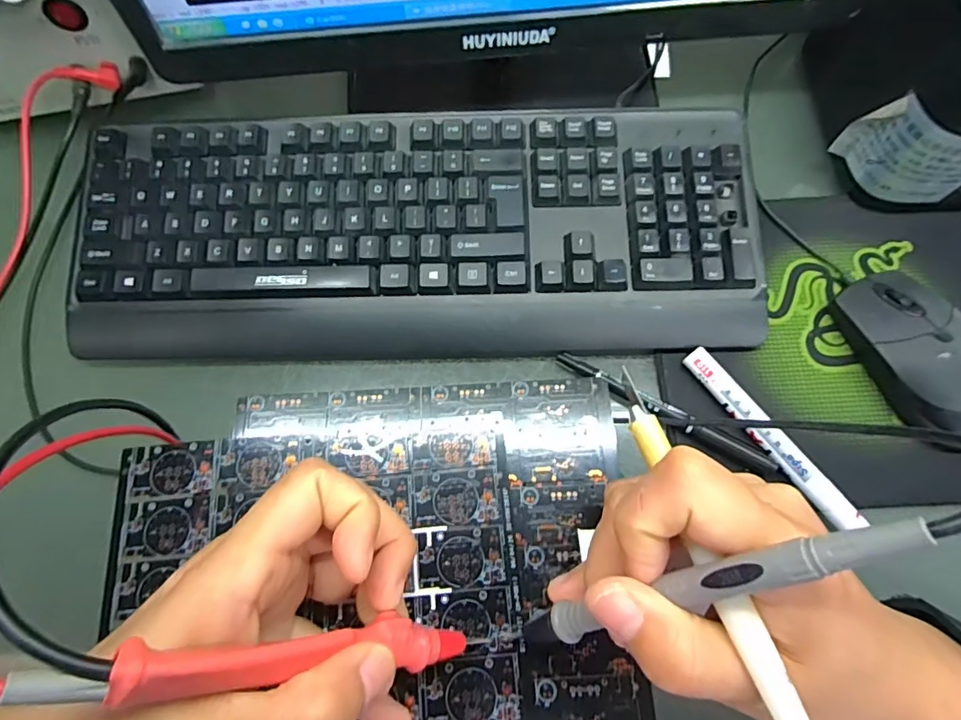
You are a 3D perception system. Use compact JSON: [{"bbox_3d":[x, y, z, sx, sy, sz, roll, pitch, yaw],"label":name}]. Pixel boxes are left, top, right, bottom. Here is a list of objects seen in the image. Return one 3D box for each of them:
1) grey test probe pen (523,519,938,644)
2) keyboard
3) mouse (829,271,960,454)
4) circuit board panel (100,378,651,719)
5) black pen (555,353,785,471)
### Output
[{"bbox_3d":[0.054,0.070,0.158,0.014,0.140,0.011,-11,68,-46],"label":"grey test probe pen"},{"bbox_3d":[-0.039,-0.082,0.343,0.424,0.039,0.157,-1,73,0],"label":"keyboard"},{"bbox_3d":[0.267,-0.002,0.317,0.056,0.036,0.114,-18,74,-5],"label":"mouse"},{"bbox_3d":[-0.044,0.088,0.215,0.207,0.004,0.159,-5,70,-2],"label":"circuit board panel"},{"bbox_3d":[0.111,0.029,0.318,0.138,0.009,0.010,29,75,9],"label":"black pen"}]

